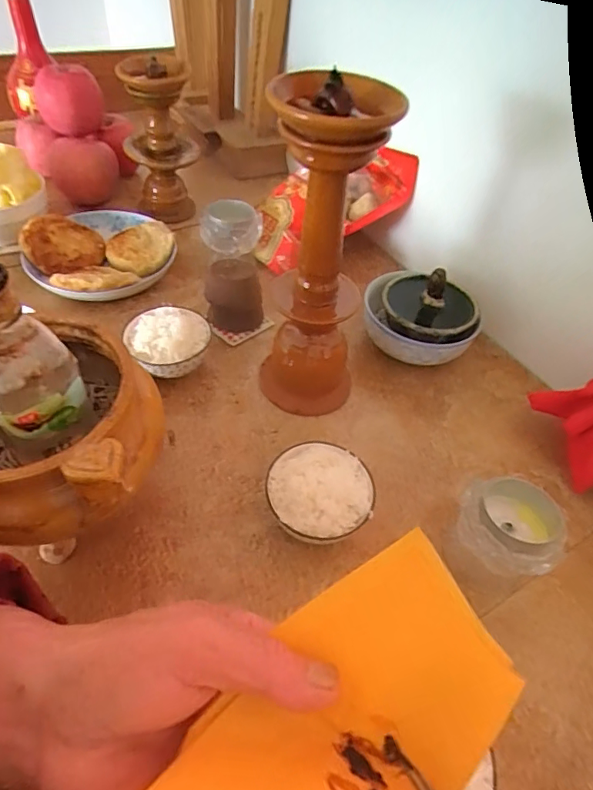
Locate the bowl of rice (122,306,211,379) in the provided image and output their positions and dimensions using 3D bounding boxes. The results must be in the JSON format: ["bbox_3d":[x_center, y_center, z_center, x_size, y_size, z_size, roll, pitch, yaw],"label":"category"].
[{"bbox_3d":[-0.130,-0.048,0.497,0.081,0.056,0.074,3,49,-3],"label":"bowl of rice"}]

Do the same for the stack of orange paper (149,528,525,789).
[{"bbox_3d":[0.008,0.132,0.163,0.084,0.054,0.142,38,52,25],"label":"stack of orange paper"}]

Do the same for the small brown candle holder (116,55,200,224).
[{"bbox_3d":[-0.187,-0.348,0.670,0.095,0.190,0.098,-7,50,-12],"label":"small brown candle holder"}]

